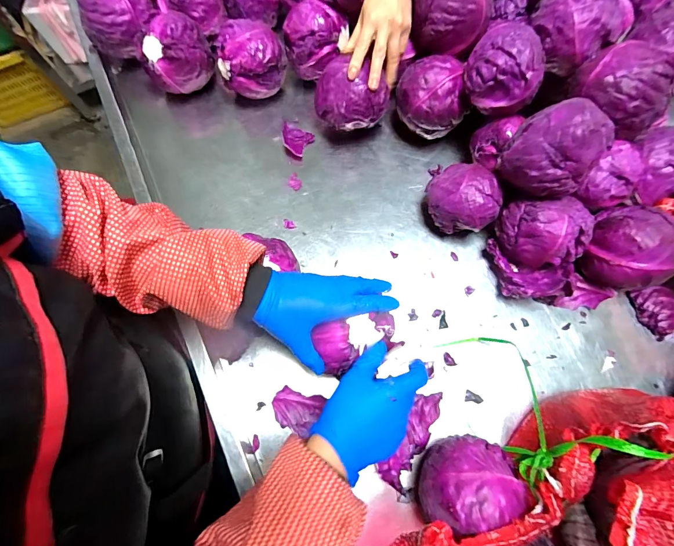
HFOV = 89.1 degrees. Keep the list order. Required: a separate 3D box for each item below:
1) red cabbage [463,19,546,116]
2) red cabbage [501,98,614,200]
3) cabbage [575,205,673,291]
[{"bbox_3d":[0.221,-0.273,0.458,0.090,0.077,0.080,16,72,7],"label":"red cabbage"},{"bbox_3d":[0.256,-0.145,0.414,0.089,0.098,0.095,-43,75,-13],"label":"red cabbage"},{"bbox_3d":[0.378,-0.029,0.462,0.095,0.112,0.103,-19,71,-5],"label":"cabbage"}]

